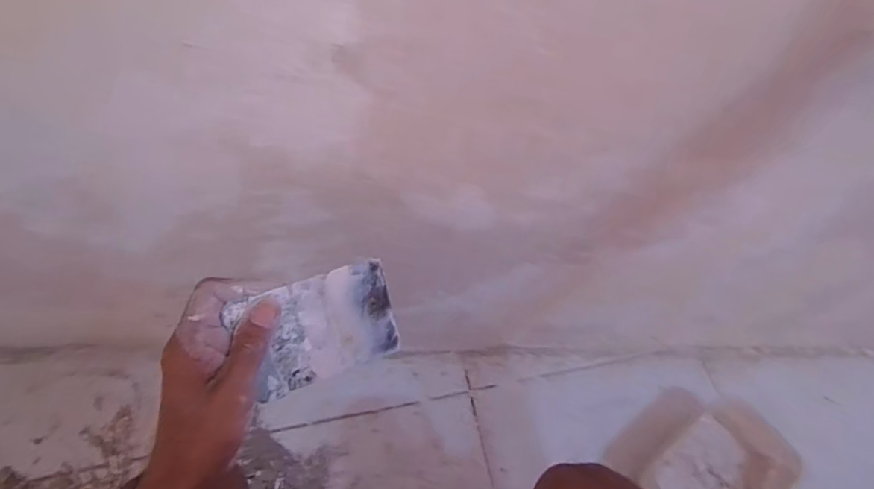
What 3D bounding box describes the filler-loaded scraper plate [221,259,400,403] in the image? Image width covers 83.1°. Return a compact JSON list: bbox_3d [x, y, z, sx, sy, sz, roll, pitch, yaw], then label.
[{"bbox_3d":[-0.079,0.059,0.341,0.100,0.077,0.004,-18,25,-17],"label":"filler-loaded scraper plate"}]

